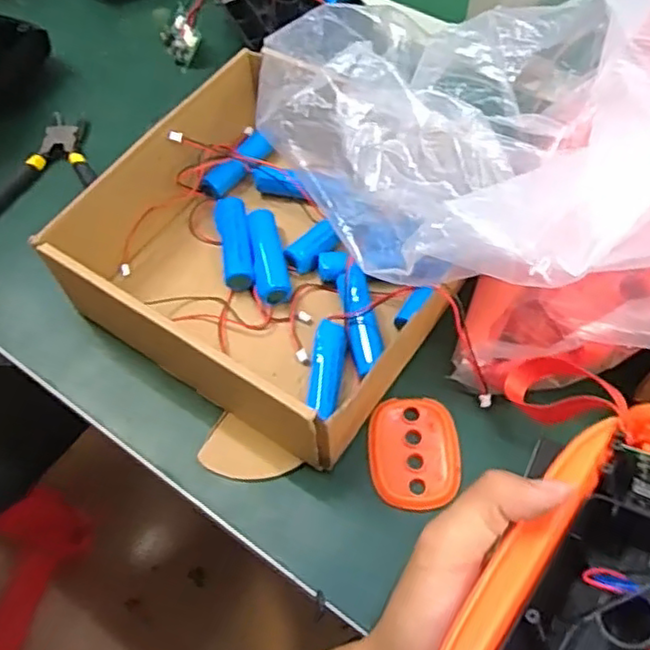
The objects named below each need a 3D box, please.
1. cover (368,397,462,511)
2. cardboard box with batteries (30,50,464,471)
[{"bbox_3d":[0.050,0.069,0.362,0.049,0.004,0.063,-1,58,1],"label":"cover"},{"bbox_3d":[-0.032,-0.047,0.399,0.214,0.060,0.184,32,64,19],"label":"cardboard box with batteries"}]

